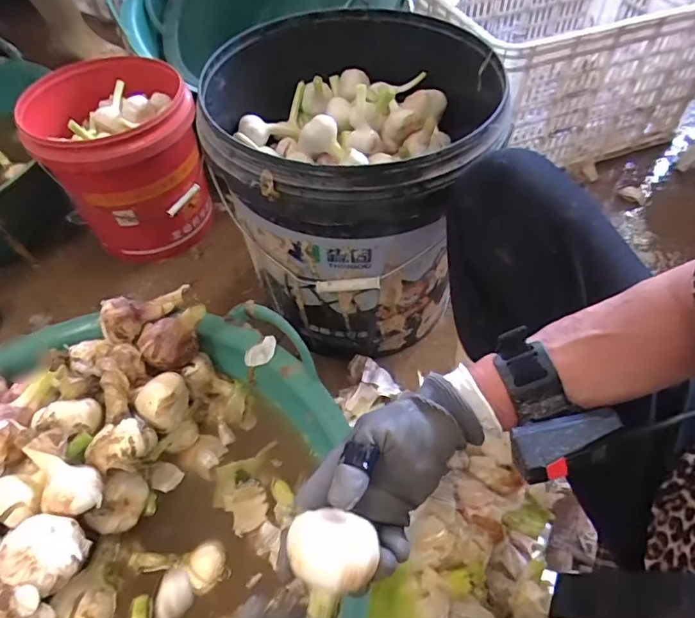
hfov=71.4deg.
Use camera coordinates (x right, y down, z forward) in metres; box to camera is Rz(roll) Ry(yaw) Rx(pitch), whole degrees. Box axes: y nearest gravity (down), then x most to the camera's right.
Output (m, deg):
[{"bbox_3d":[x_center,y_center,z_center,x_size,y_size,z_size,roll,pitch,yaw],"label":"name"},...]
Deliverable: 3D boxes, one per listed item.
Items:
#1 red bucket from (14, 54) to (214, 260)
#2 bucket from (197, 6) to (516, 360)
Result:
[{"bbox_3d":[-0.377,-0.252,0.842,0.226,0.246,0.220,-1,55,2],"label":"red bucket"},{"bbox_3d":[0.006,-0.177,0.691,0.335,0.341,0.391,2,55,4],"label":"bucket"}]

